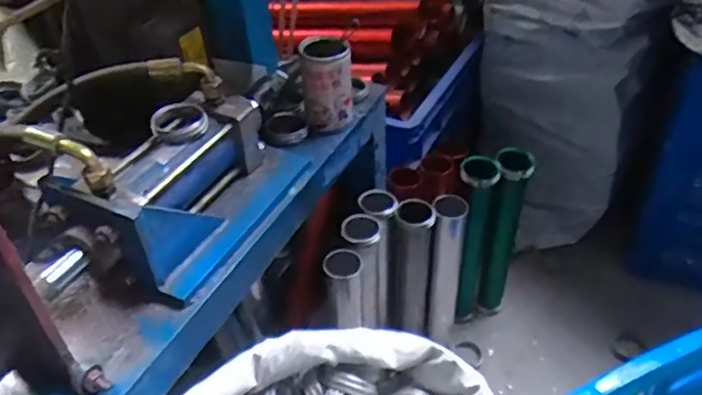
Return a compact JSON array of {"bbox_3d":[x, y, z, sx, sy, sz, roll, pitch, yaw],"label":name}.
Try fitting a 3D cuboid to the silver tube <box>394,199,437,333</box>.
[{"bbox_3d":[0.098,0.124,0.997,0.064,0.289,0.059,-1,41,1],"label":"silver tube"}]

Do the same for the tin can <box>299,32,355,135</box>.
[{"bbox_3d":[-0.031,-0.152,0.784,0.063,0.104,0.053,-4,41,-2],"label":"tin can"}]

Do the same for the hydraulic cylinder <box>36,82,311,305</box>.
[{"bbox_3d":[-0.154,-0.013,0.639,0.117,0.111,0.273,25,48,28],"label":"hydraulic cylinder"}]

